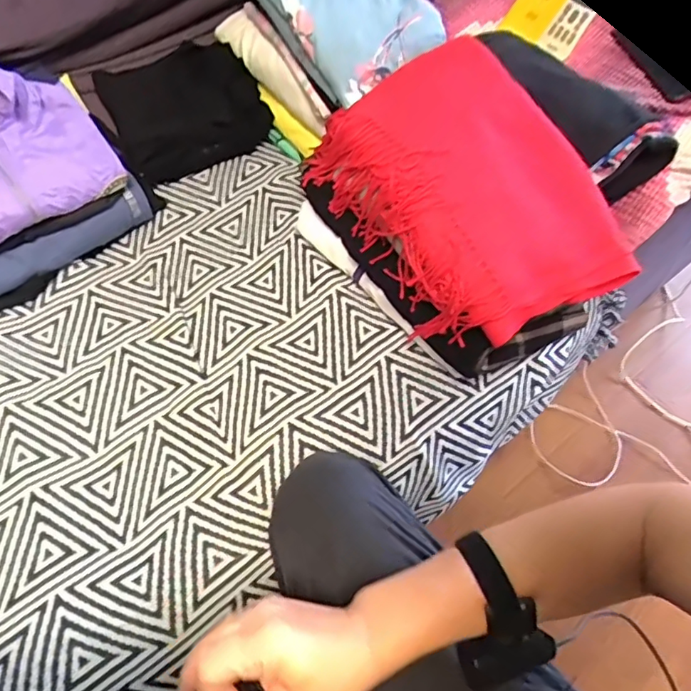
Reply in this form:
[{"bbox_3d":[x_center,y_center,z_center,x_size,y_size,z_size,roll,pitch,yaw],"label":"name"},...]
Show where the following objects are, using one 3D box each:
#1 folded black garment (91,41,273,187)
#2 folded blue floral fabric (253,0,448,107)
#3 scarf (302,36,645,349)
[{"bbox_3d":[-0.249,-0.364,0.856,0.216,0.100,0.176,-28,65,-18],"label":"folded black garment"},{"bbox_3d":[-0.018,-0.463,0.714,0.172,0.046,0.303,-33,80,-10],"label":"folded blue floral fabric"},{"bbox_3d":[0.127,-0.170,0.620,0.231,0.145,0.317,-19,62,-14],"label":"scarf"}]

